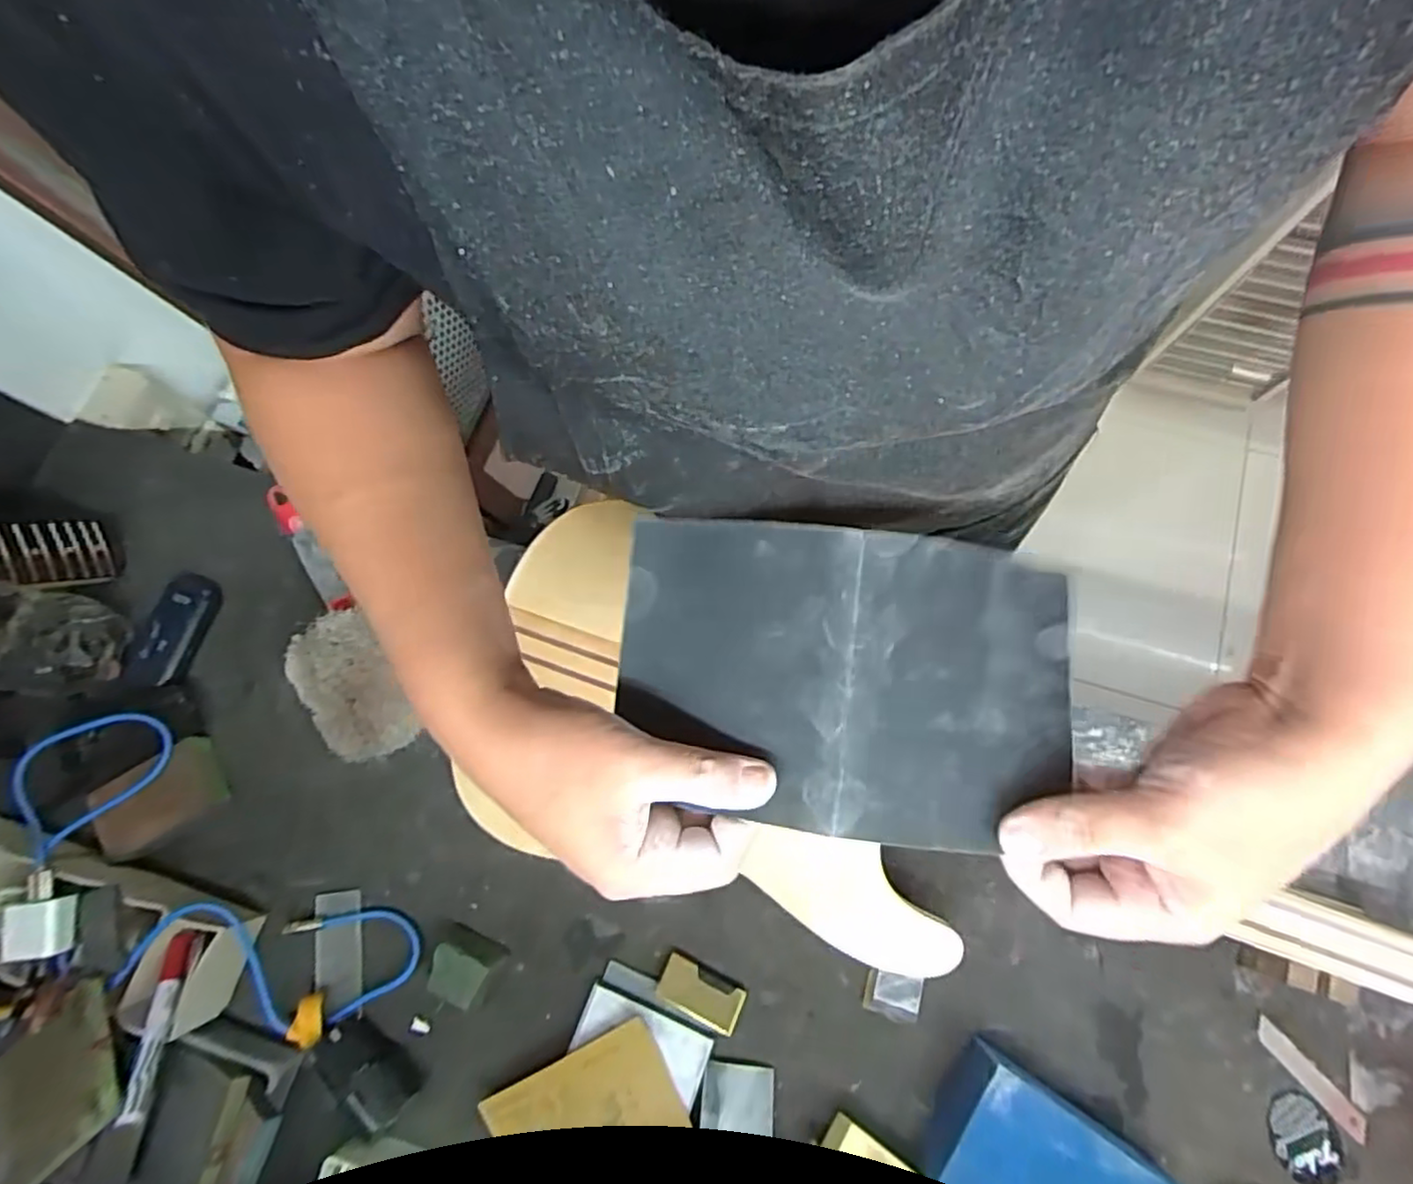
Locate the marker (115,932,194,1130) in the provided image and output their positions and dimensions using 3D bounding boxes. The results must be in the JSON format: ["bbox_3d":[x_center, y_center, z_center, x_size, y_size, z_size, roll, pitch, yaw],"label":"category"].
[{"bbox_3d":[-0.417,0.328,0.520,0.020,0.023,0.132,-20,43,-3],"label":"marker"}]

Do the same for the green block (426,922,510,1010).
[{"bbox_3d":[-0.203,0.312,0.563,0.054,0.035,0.049,23,78,7],"label":"green block"}]

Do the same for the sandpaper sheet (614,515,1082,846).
[{"bbox_3d":[0.065,0.041,0.322,0.217,0.032,0.137,7,76,4],"label":"sandpaper sheet"}]

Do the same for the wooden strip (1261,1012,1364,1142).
[{"bbox_3d":[0.480,0.385,0.539,0.017,0.004,0.102,-43,80,5],"label":"wooden strip"}]

